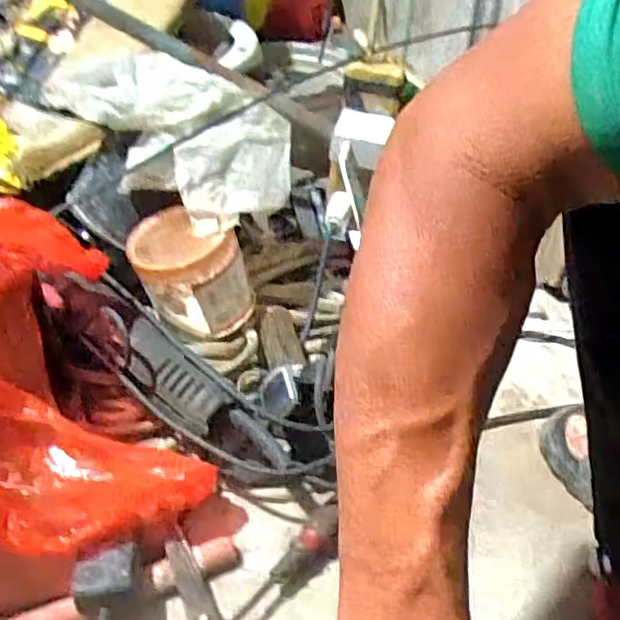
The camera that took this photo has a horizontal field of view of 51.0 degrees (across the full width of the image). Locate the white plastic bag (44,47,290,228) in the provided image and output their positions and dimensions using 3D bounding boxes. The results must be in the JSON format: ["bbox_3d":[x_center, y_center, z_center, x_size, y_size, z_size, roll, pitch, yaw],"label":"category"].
[{"bbox_3d":[-0.126,-0.170,0.623,0.218,0.118,0.124,24,46,21],"label":"white plastic bag"}]

